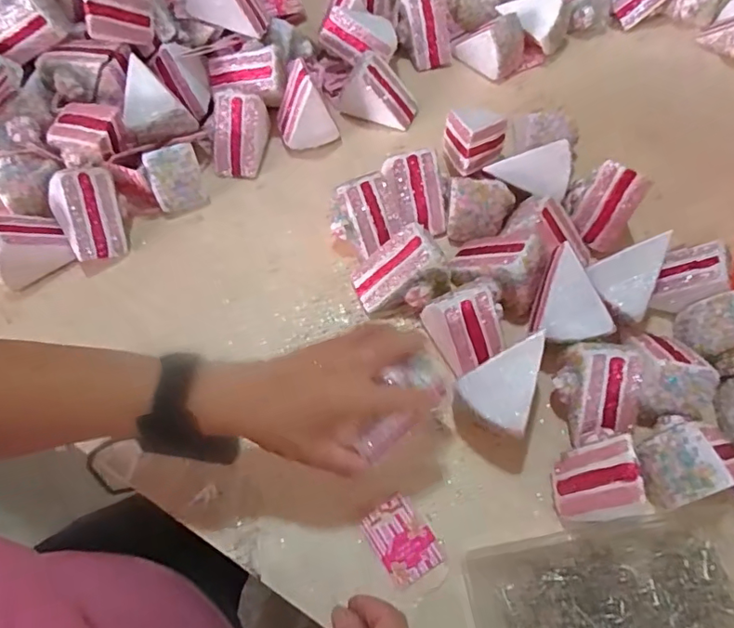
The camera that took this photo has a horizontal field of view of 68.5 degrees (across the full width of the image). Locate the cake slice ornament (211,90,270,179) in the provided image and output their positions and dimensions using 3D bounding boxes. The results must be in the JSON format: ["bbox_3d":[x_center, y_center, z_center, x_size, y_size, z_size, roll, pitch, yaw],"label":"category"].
[{"bbox_3d":[-0.148,-0.209,0.625,0.065,0.066,0.072,-2,61,-2],"label":"cake slice ornament"}]

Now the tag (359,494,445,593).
[{"bbox_3d":[0.028,0.181,0.430,0.043,0.004,0.059,-31,66,-11],"label":"tag"}]

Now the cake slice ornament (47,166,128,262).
[{"bbox_3d":[-0.292,-0.104,0.564,0.069,0.063,0.078,-24,65,-16],"label":"cake slice ornament"}]

